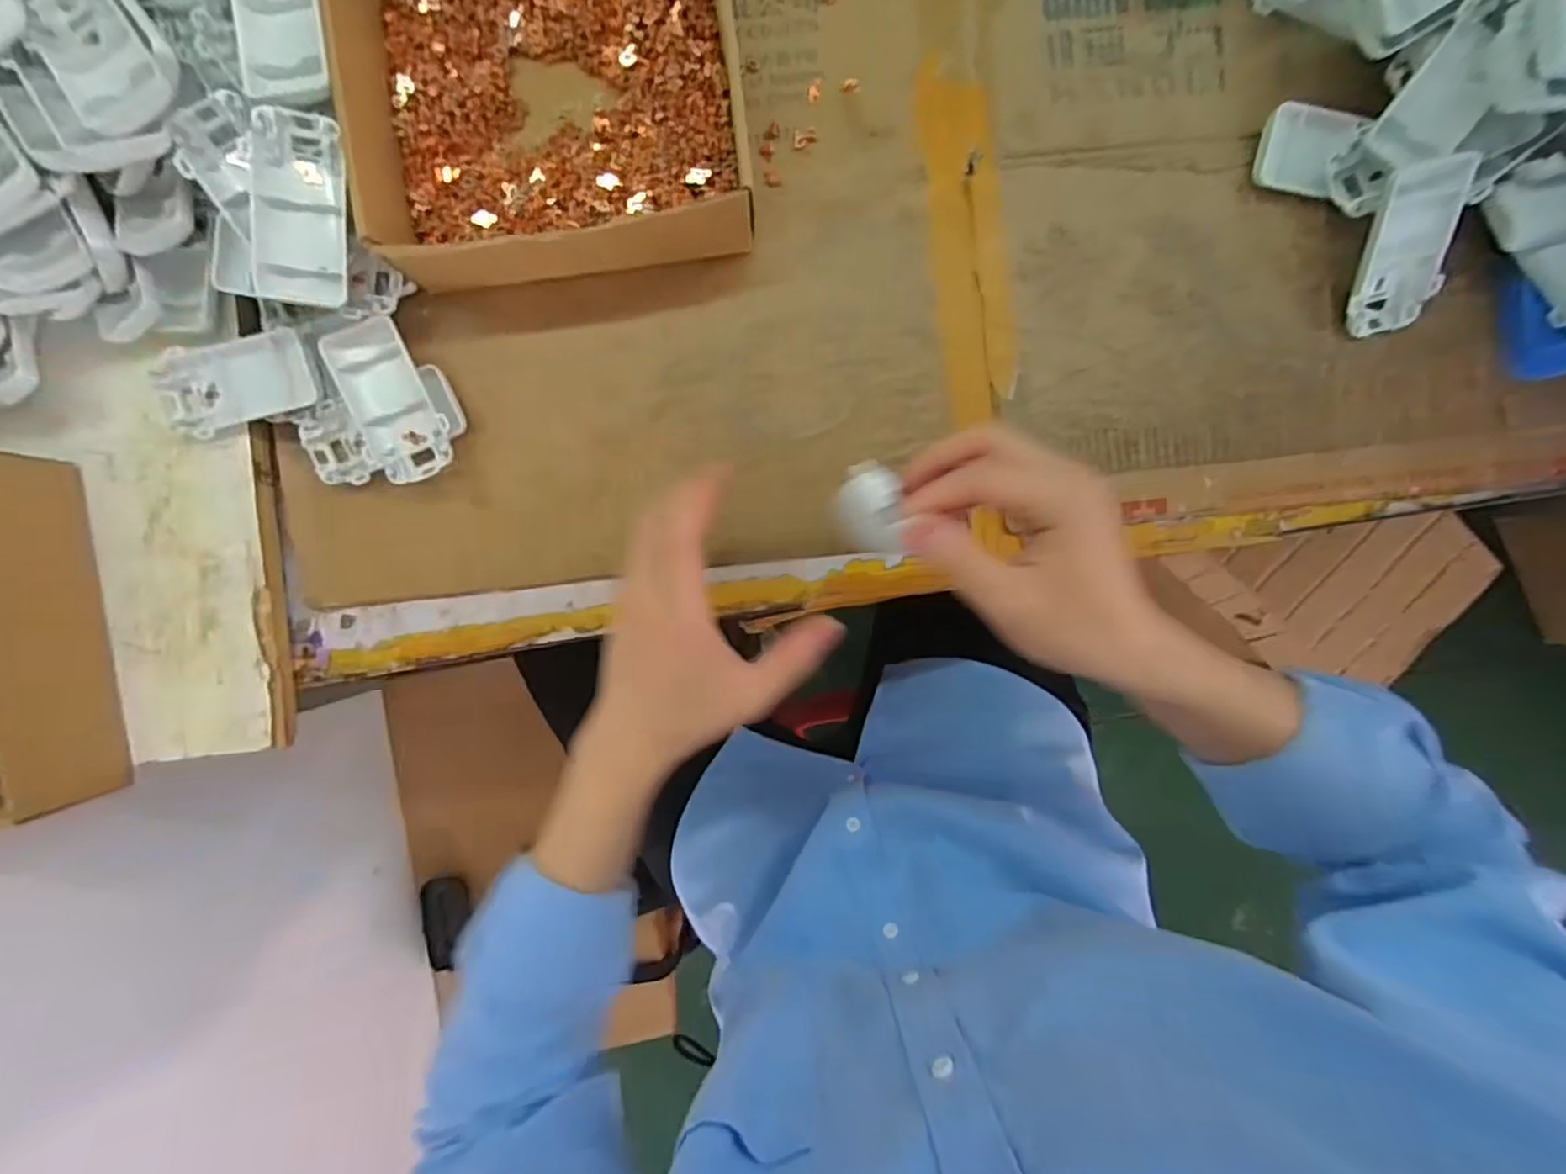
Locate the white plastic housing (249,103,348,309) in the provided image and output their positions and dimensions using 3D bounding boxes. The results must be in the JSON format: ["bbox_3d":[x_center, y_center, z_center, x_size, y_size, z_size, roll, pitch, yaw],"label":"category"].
[{"bbox_3d":[-0.265,-0.207,0.371,0.046,0.017,0.096,2,101,-23],"label":"white plastic housing"}]

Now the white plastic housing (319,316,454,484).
[{"bbox_3d":[-0.241,-0.115,0.418,0.048,0.023,0.097,-24,92,-1],"label":"white plastic housing"}]

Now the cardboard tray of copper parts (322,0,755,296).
[{"bbox_3d":[-0.133,-0.281,0.388,0.209,0.062,0.203,-10,91,-1],"label":"cardboard tray of copper parts"}]

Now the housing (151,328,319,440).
[{"bbox_3d":[-0.334,-0.125,0.412,0.093,0.011,0.051,-12,91,-1],"label":"housing"}]

